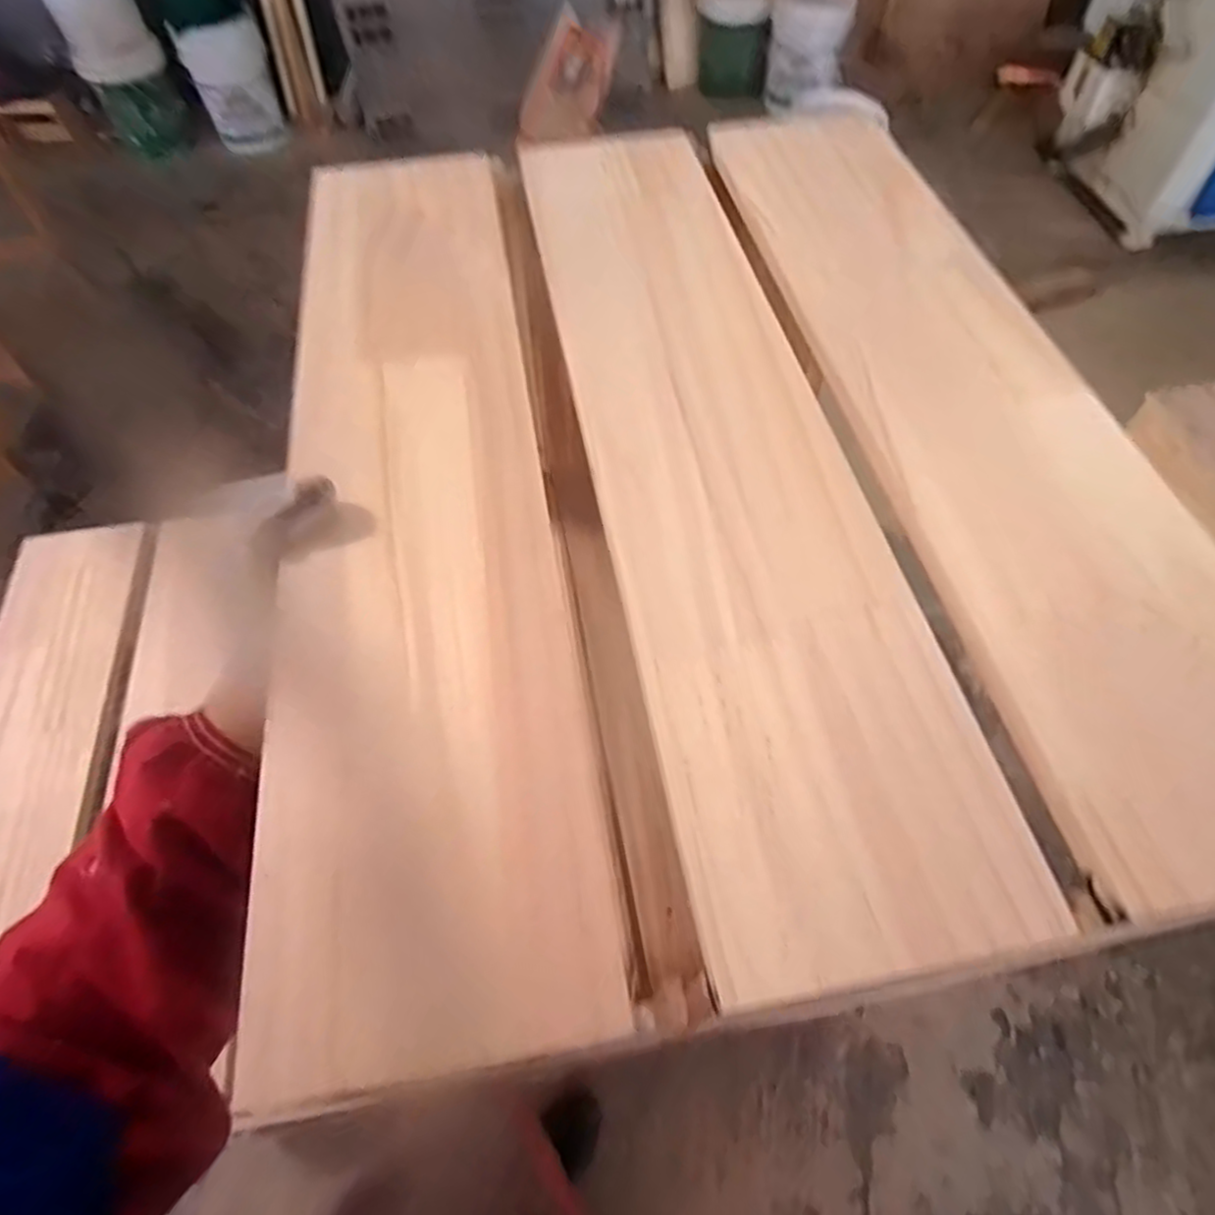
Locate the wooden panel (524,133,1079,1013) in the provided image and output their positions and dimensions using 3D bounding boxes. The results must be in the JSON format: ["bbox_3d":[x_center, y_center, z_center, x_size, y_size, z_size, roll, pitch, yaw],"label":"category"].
[{"bbox_3d":[0.050,-0.102,0.393,0.138,0.014,0.553,-10,58,-5],"label":"wooden panel"}]

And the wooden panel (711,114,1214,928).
[{"bbox_3d":[0.201,-0.132,0.409,0.146,0.014,0.560,-9,58,-4],"label":"wooden panel"}]

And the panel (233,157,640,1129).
[{"bbox_3d":[-0.096,-0.079,0.379,0.132,0.009,0.553,-8,59,-3],"label":"panel"}]

